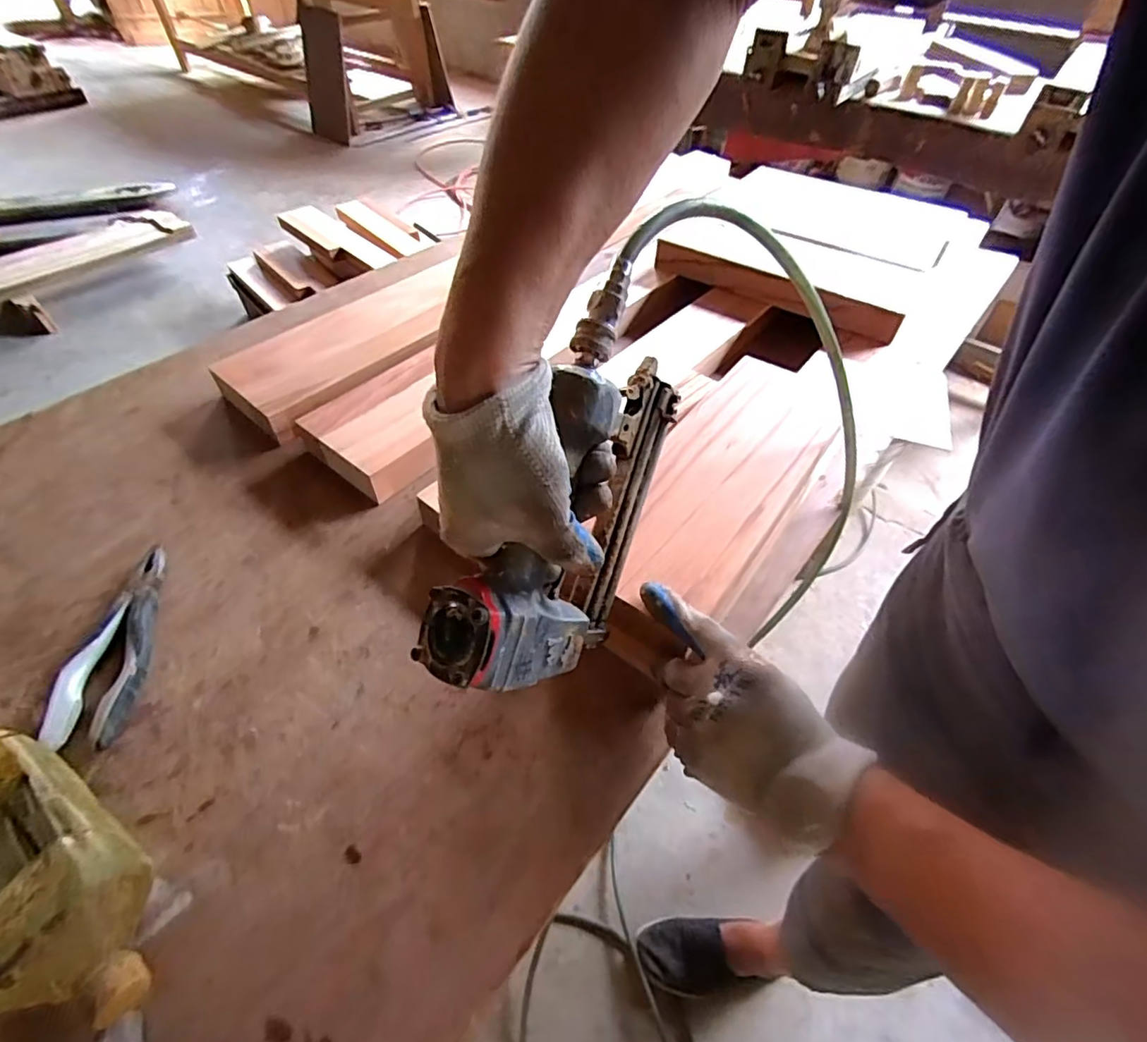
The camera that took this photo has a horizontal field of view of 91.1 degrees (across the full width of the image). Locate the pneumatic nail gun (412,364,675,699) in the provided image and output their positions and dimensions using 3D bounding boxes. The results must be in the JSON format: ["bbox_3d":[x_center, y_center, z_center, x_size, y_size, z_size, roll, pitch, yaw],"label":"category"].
[{"bbox_3d":[-0.007,-0.010,0.374,0.068,0.165,0.220,15,92,28],"label":"pneumatic nail gun"}]

